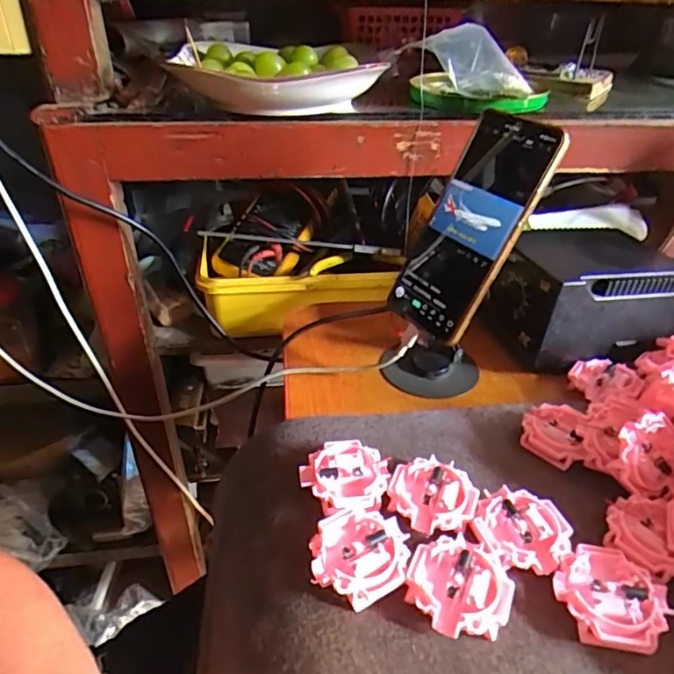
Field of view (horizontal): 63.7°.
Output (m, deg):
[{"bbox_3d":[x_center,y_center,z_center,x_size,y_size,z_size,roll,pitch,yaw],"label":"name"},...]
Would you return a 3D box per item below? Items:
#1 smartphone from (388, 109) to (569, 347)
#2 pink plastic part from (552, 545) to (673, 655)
[{"bbox_3d":[0.097,-0.081,0.402,0.013,0.166,0.078,13,21,-43],"label":"smartphone"},{"bbox_3d":[0.143,0.137,0.284,0.051,0.014,0.050,-28,44,-36],"label":"pink plastic part"}]

